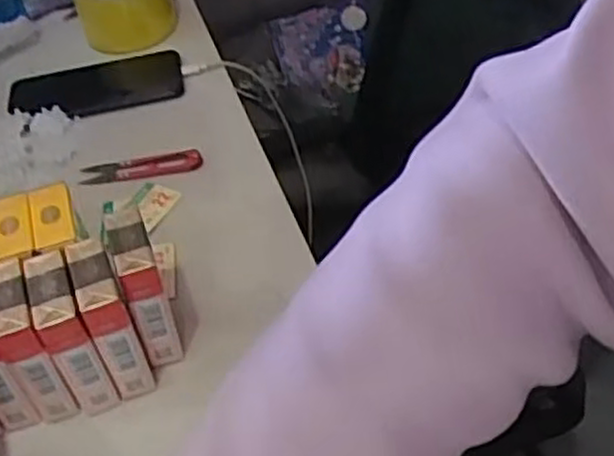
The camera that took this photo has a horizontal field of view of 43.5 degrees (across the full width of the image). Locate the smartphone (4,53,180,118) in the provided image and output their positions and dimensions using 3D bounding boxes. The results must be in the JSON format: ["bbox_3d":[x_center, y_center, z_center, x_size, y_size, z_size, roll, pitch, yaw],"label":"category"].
[{"bbox_3d":[-0.190,-0.129,0.693,0.152,0.013,0.071,-13,45,-3],"label":"smartphone"}]

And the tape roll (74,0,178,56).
[{"bbox_3d":[-0.170,-0.208,0.722,0.088,0.057,0.087,-5,45,5],"label":"tape roll"}]

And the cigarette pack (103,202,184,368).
[{"bbox_3d":[-0.097,0.037,0.461,0.021,0.089,0.055,-19,46,-9],"label":"cigarette pack"}]

